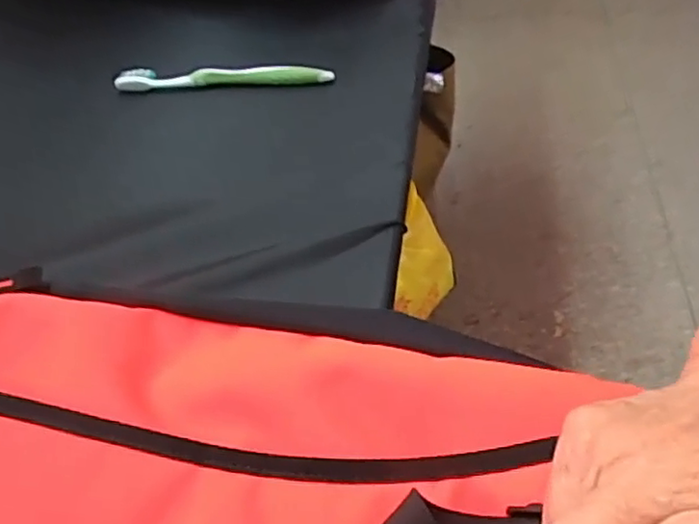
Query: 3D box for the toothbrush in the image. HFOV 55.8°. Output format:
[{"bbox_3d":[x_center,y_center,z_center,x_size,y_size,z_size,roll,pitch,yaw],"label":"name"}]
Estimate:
[{"bbox_3d":[-0.108,-0.157,0.563,0.188,0.019,0.008,-1,44,7],"label":"toothbrush"}]

